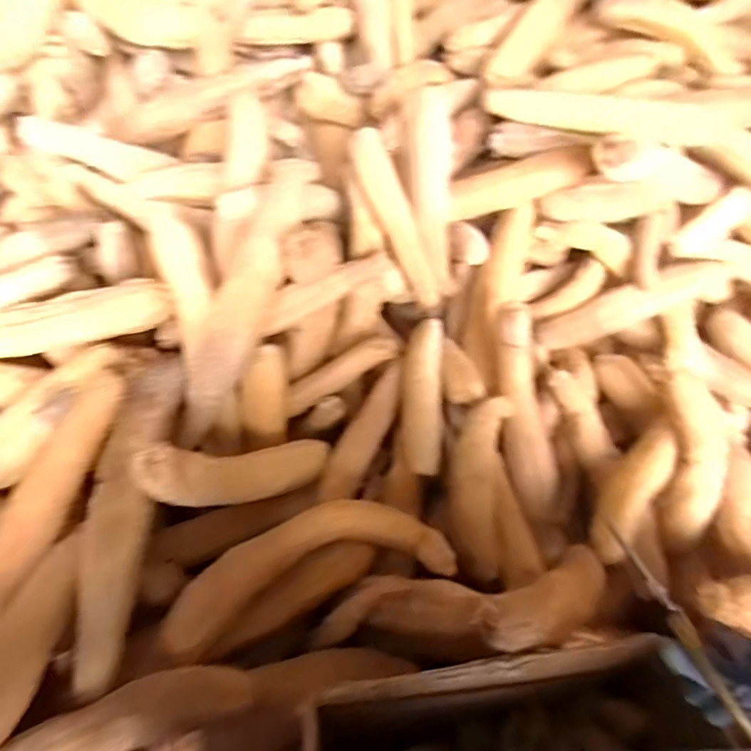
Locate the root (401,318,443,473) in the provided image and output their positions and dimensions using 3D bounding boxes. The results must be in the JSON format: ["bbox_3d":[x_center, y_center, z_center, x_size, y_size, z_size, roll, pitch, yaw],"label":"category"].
[{"bbox_3d":[0.081,0.015,0.912,0.068,0.050,0.311,5,55,0],"label":"root"}]

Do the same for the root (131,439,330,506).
[{"bbox_3d":[-0.178,0.125,0.744,0.051,0.072,0.341,36,15,30],"label":"root"}]

